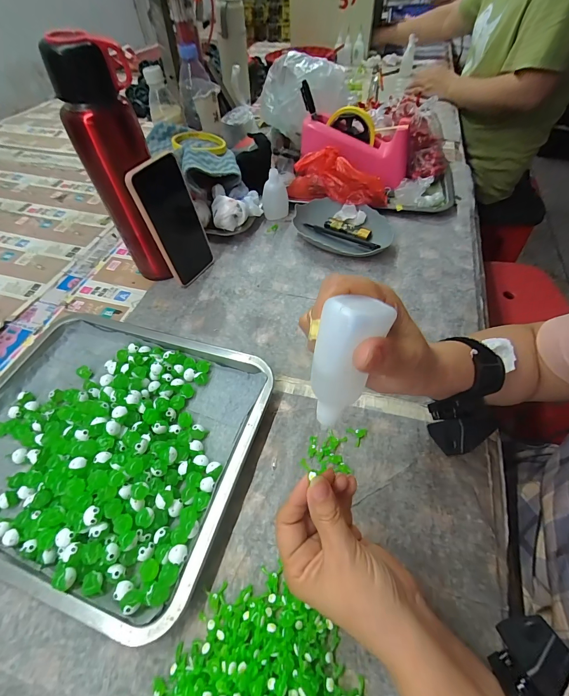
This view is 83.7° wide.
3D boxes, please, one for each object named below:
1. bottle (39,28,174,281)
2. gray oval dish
[{"bbox_3d":[-0.198,-0.211,0.405,0.063,0.269,0.063,12,56,12],"label":"bottle"},{"bbox_3d":[0.092,-0.198,0.521,0.160,0.030,0.100,20,58,17],"label":"gray oval dish"}]

